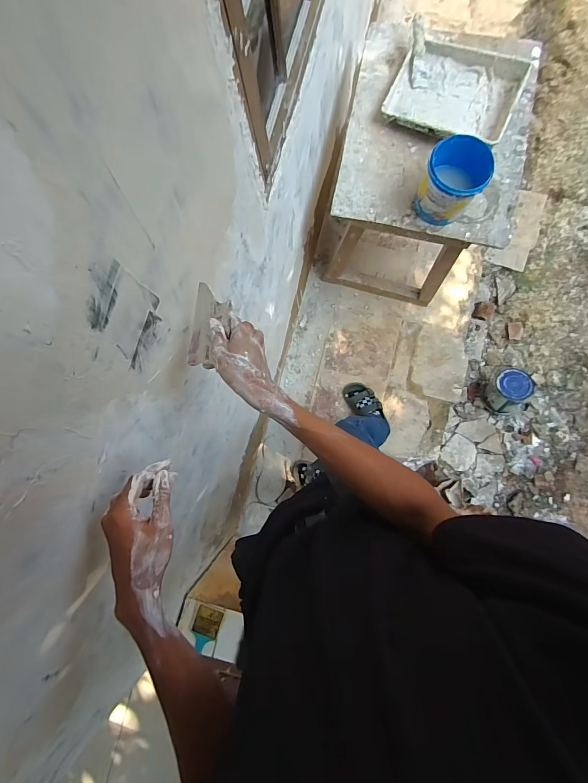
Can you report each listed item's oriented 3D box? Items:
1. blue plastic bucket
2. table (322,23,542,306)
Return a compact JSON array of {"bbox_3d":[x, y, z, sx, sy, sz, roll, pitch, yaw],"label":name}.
[{"bbox_3d":[0.438,-0.576,0.982,0.155,0.151,0.160,-1,83,6],"label":"blue plastic bucket"},{"bbox_3d":[0.453,-0.792,1.332,0.577,0.524,0.696,14,85,7],"label":"table"}]

